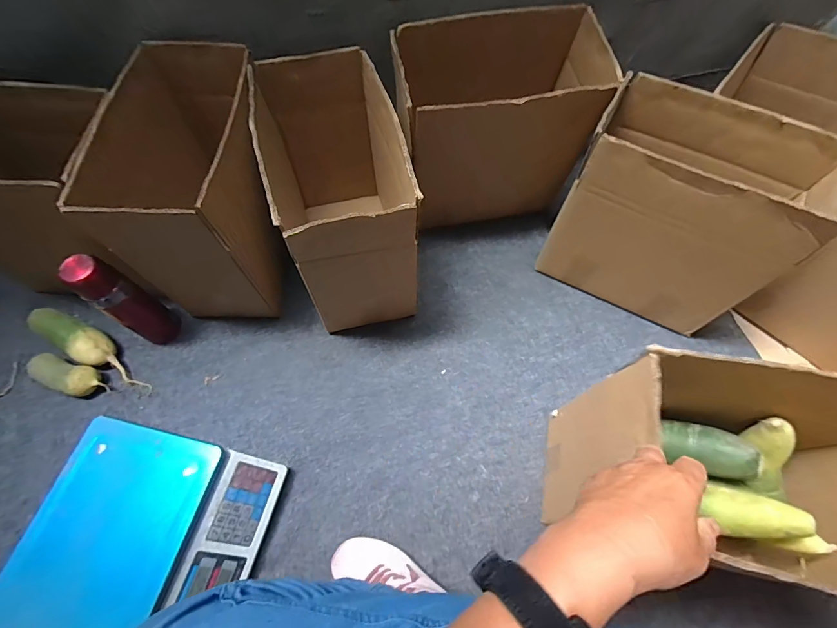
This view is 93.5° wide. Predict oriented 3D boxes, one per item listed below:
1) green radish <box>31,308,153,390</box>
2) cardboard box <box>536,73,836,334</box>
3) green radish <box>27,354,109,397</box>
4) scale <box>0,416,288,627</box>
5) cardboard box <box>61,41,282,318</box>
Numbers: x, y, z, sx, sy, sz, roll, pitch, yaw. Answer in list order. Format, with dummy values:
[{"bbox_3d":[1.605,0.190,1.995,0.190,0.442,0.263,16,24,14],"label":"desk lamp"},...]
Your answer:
[{"bbox_3d":[-0.620,0.065,0.747,0.267,0.056,0.060,25,67,11],"label":"green radish"},{"bbox_3d":[0.448,-0.178,0.715,0.335,0.339,0.198,27,68,12],"label":"cardboard box"},{"bbox_3d":[-0.642,0.116,0.726,0.135,0.049,0.052,16,66,7],"label":"green radish"},{"bbox_3d":[-0.406,0.357,0.583,0.307,0.112,0.335,13,65,6],"label":"scale"},{"bbox_3d":[-0.367,-0.225,0.730,0.224,0.347,0.368,4,65,2],"label":"cardboard box"}]

